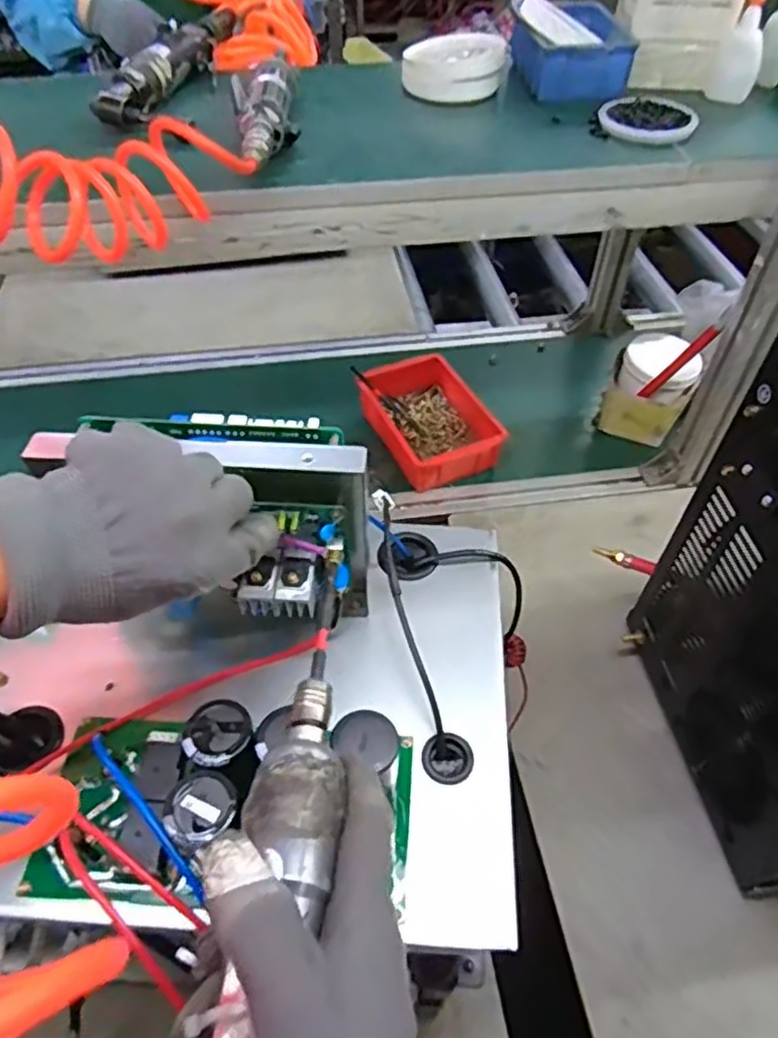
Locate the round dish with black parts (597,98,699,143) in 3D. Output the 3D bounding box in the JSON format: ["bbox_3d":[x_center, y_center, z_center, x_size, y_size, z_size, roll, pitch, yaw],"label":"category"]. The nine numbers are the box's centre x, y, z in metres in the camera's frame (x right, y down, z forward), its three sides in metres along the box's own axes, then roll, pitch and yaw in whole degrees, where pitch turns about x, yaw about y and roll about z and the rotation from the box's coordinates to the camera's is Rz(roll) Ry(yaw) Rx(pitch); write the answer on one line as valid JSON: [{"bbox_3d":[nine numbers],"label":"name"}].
[{"bbox_3d":[0.246,-0.378,0.661,0.087,0.019,0.077,19,52,15],"label":"round dish with black parts"}]

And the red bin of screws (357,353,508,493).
[{"bbox_3d":[0.053,-0.136,0.940,0.151,0.058,0.206,-21,53,-17],"label":"red bin of screws"}]

